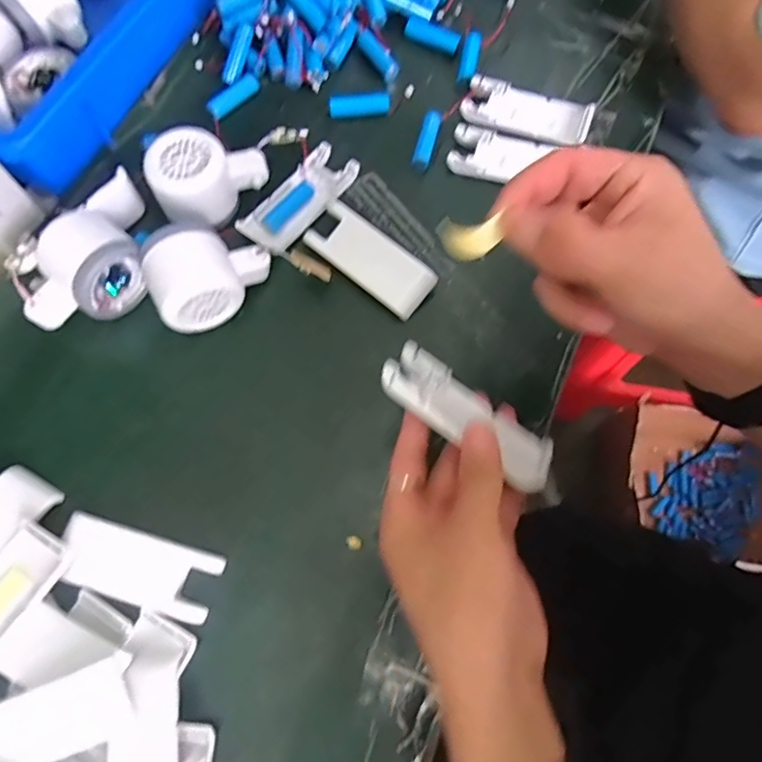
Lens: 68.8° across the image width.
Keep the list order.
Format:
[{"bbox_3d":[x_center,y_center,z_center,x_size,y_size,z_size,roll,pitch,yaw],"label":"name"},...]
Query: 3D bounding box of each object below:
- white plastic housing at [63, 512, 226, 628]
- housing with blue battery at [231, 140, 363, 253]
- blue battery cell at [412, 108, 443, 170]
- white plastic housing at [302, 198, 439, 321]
[{"bbox_3d":[-0.148,0.113,0.338,0.096,0.017,0.040,16,71,6],"label":"white plastic housing"},{"bbox_3d":[-0.062,-0.140,0.428,0.047,0.016,0.106,33,73,11],"label":"housing with blue battery"},{"bbox_3d":[0.038,-0.196,0.452,0.016,0.014,0.051,15,70,5],"label":"blue battery cell"},{"bbox_3d":[-0.007,-0.089,0.407,0.100,0.018,0.039,41,75,13],"label":"white plastic housing"}]

